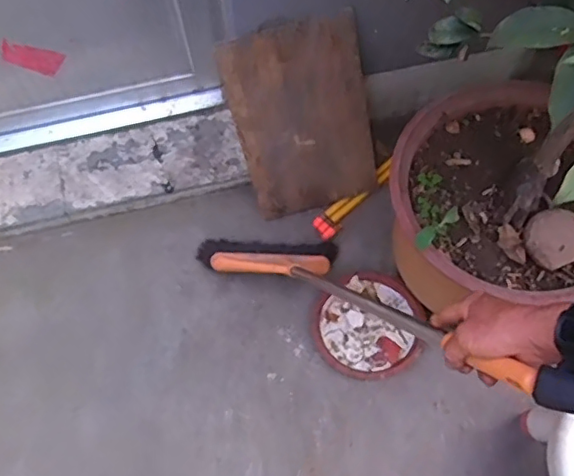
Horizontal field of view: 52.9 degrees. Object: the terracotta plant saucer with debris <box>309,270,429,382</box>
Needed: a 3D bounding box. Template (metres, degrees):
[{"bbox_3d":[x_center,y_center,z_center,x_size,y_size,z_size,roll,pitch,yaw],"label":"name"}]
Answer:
[{"bbox_3d":[0.187,0.193,1.292,0.236,0.051,0.242,0,65,0],"label":"terracotta plant saucer with debris"}]

